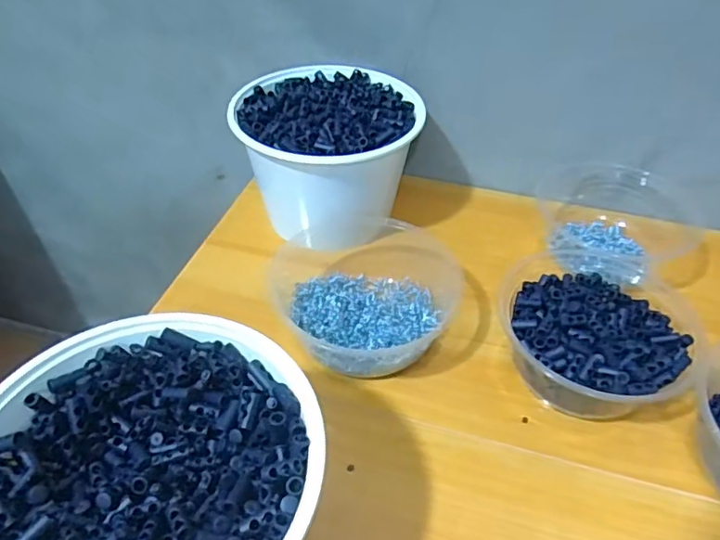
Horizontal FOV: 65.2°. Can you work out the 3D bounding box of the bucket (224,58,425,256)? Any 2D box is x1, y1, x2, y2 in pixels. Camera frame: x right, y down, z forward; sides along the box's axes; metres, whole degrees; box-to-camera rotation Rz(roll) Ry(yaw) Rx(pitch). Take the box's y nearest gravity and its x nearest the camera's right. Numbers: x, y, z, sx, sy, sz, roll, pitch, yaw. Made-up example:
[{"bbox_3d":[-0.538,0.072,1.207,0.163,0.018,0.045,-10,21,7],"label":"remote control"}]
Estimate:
[{"bbox_3d":[-0.031,-0.106,0.526,0.166,0.100,0.164,1,44,-1],"label":"bucket"}]

